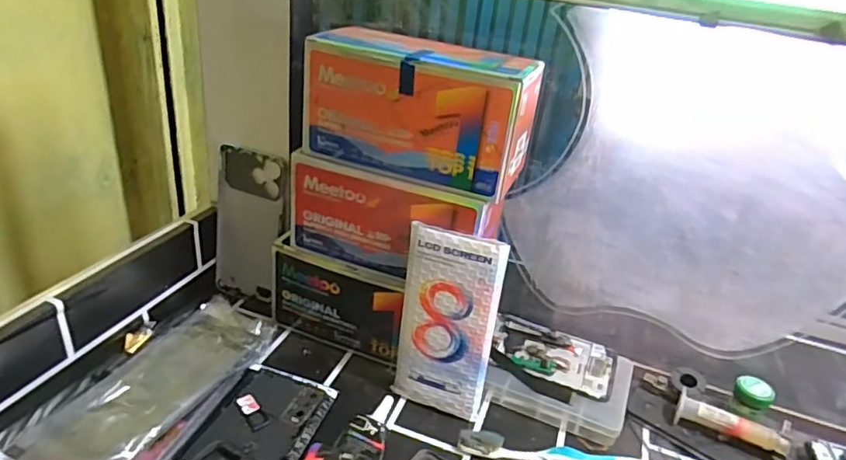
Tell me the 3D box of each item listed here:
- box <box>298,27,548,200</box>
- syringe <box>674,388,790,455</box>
[{"bbox_3d":[-0.001,-0.102,0.462,0.180,0.100,0.075,16,31,14],"label":"box"},{"bbox_3d":[0.266,0.172,0.489,0.086,0.024,0.022,20,32,20],"label":"syringe"}]

